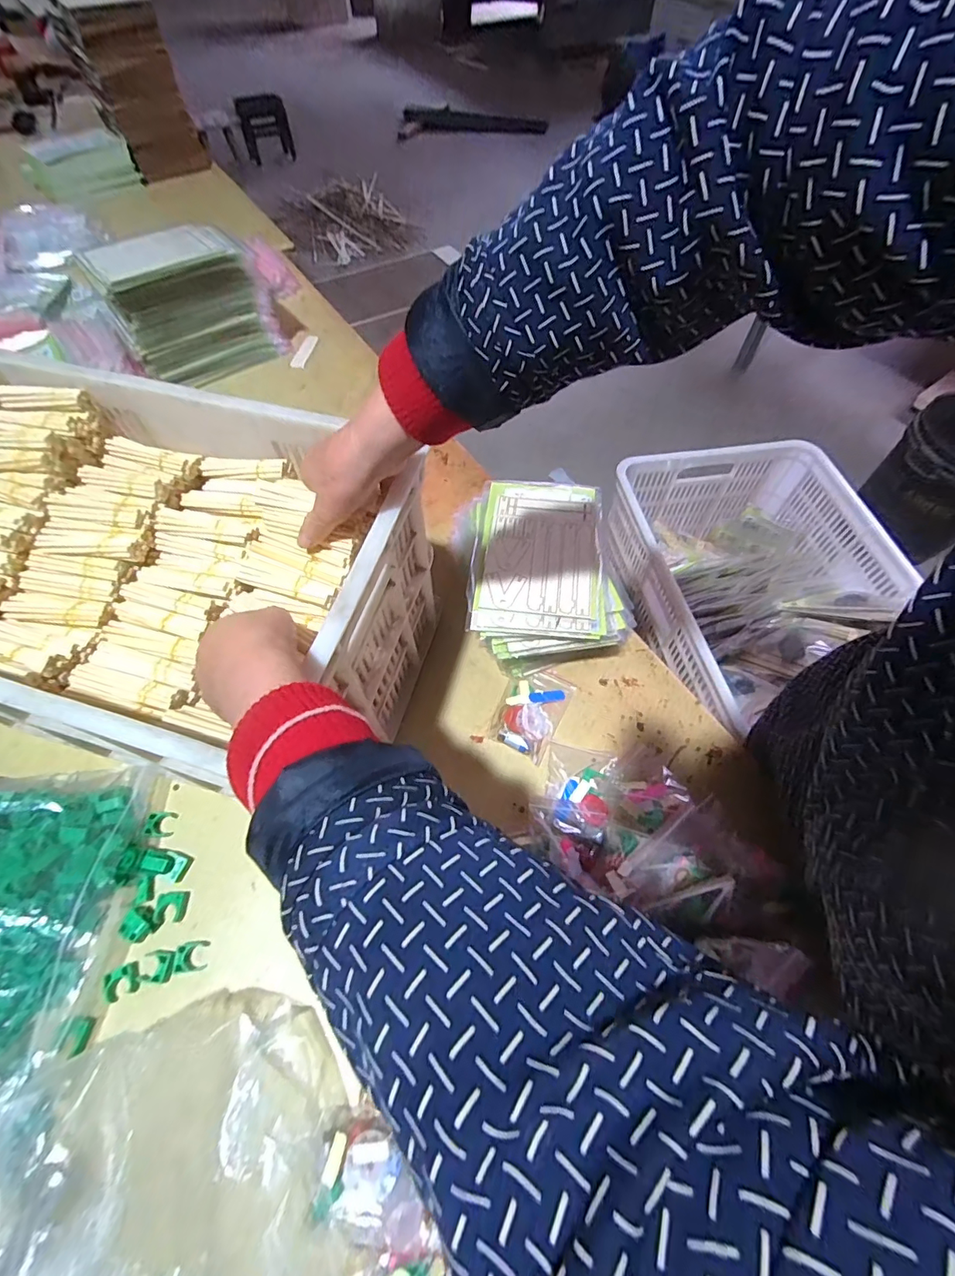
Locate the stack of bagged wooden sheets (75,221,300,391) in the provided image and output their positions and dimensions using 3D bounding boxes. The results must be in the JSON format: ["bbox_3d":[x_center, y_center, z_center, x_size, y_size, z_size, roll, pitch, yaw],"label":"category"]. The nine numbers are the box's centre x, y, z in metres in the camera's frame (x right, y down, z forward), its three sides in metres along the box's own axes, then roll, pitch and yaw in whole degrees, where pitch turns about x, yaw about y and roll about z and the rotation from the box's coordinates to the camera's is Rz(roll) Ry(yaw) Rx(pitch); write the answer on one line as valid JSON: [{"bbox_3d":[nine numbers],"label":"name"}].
[{"bbox_3d":[-0.471,-0.582,0.839,0.290,0.172,0.115,-26,64,-15],"label":"stack of bagged wooden sheets"}]

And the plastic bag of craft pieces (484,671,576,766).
[{"bbox_3d":[0.067,0.085,0.576,0.067,0.018,0.110,26,63,13],"label":"plastic bag of craft pieces"}]

